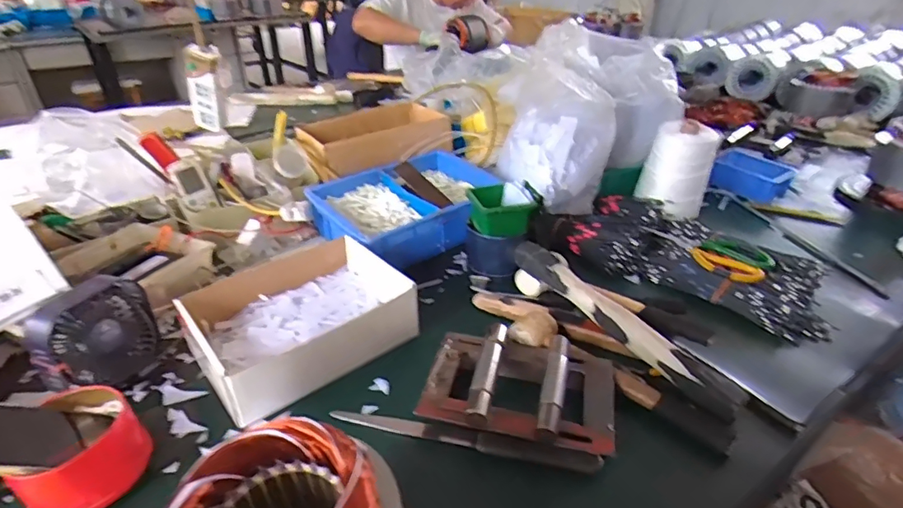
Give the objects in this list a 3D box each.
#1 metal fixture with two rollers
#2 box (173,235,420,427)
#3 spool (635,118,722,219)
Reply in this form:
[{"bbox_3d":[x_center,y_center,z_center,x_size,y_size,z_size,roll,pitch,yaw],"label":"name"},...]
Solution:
[{"bbox_3d":[0.072,0.141,0.541,0.195,0.048,0.142,8,33,12],"label":"metal fixture with two rollers"},{"bbox_3d":[-0.184,0.076,0.645,0.260,0.070,0.198,-24,39,-33],"label":"box"},{"bbox_3d":[0.406,-0.165,0.905,0.112,0.134,0.106,17,36,26],"label":"spool"}]

